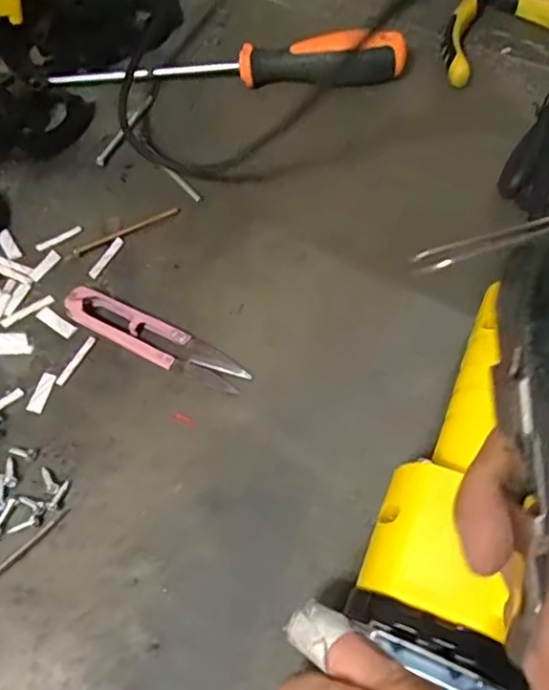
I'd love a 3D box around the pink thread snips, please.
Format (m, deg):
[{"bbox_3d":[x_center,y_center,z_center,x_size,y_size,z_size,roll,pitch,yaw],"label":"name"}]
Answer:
[{"bbox_3d":[-0.061,-0.003,0.299,0.102,0.008,0.022,24,67,14],"label":"pink thread snips"}]

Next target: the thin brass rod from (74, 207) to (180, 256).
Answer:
[{"bbox_3d":[-0.084,-0.065,0.335,0.063,0.004,0.005,-25,64,-9],"label":"thin brass rod"}]

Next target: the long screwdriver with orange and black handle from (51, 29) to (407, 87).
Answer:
[{"bbox_3d":[-0.031,-0.180,0.377,0.225,0.028,0.024,0,63,3],"label":"long screwdriver with orange and black handle"}]

